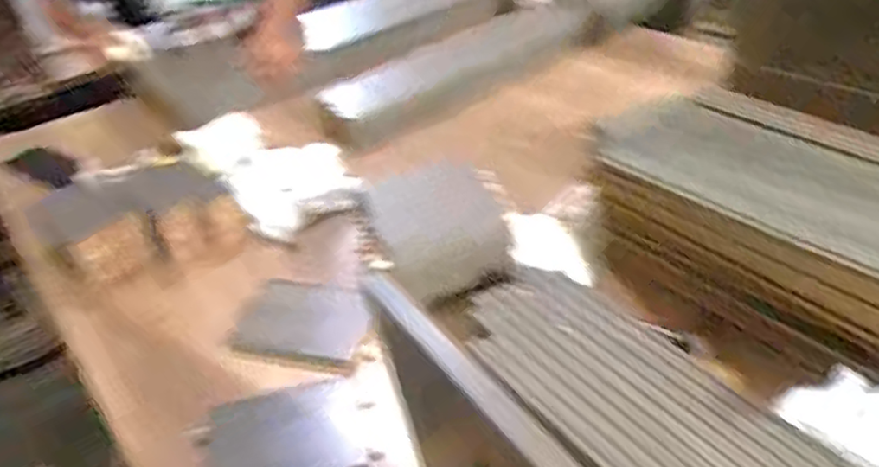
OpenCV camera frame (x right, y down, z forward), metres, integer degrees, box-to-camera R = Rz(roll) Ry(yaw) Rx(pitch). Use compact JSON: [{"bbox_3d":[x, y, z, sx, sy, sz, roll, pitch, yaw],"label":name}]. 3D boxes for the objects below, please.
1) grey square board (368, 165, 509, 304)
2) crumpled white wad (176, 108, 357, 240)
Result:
[{"bbox_3d":[0.000,-0.009,0.820,0.148,0.016,0.157,-22,73,-15],"label":"grey square board"},{"bbox_3d":[-0.260,-0.105,1.026,0.296,0.059,0.178,27,48,38],"label":"crumpled white wad"}]

